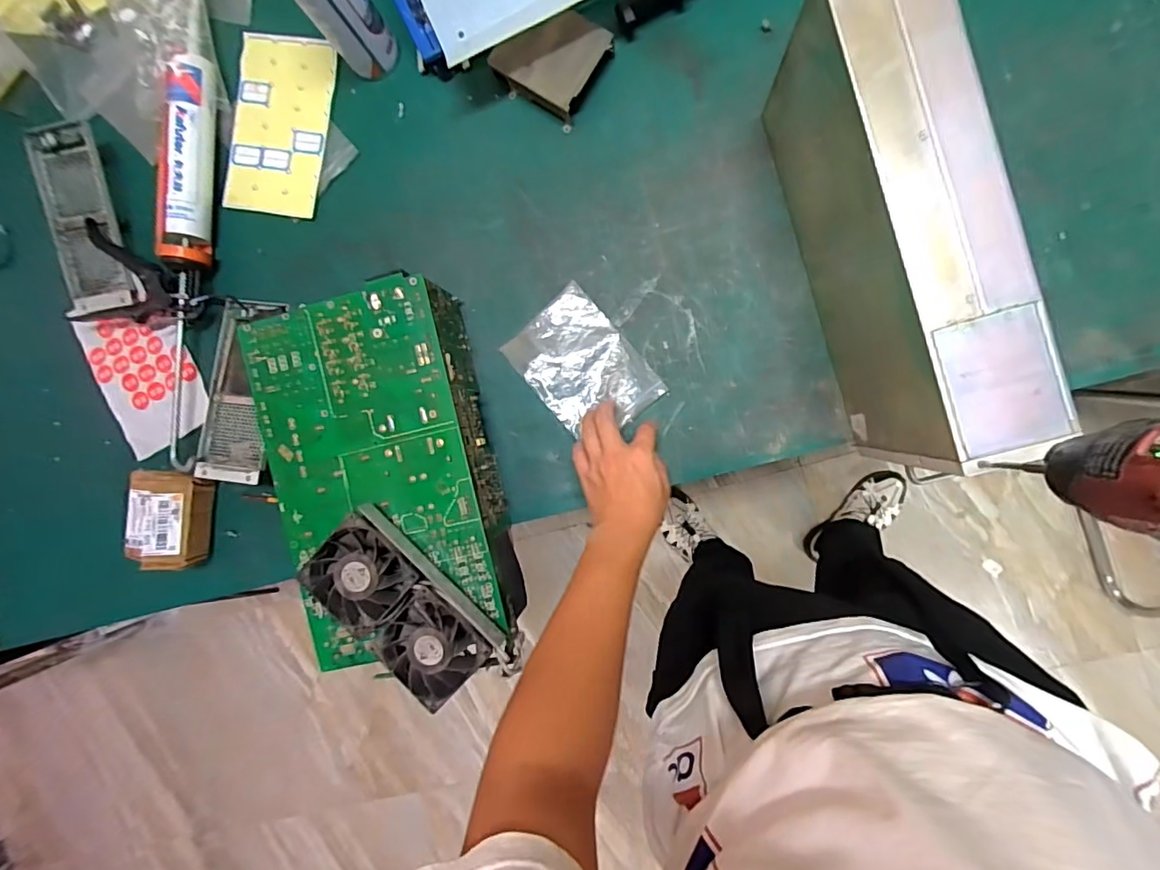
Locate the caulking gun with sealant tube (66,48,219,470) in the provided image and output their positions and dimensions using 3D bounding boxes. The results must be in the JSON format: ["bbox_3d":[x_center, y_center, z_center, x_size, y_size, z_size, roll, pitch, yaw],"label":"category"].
[{"bbox_3d":[-0.552,-0.221,0.683,0.191,0.064,0.504,4,92,7],"label":"caulking gun with sealant tube"}]

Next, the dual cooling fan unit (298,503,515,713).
[{"bbox_3d":[-0.171,0.178,0.531,0.214,0.039,0.102,42,96,5],"label":"dual cooling fan unit"}]

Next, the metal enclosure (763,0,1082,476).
[{"bbox_3d":[0.284,-0.174,0.497,0.087,0.217,0.391,-16,90,8],"label":"metal enclosure"}]

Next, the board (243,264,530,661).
[{"bbox_3d":[-0.211,0.041,0.607,0.210,0.118,0.376,-13,90,8],"label":"board"}]

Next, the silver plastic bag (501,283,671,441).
[{"bbox_3d":[0.003,-0.079,0.635,0.118,0.019,0.170,-42,89,10],"label":"silver plastic bag"}]

